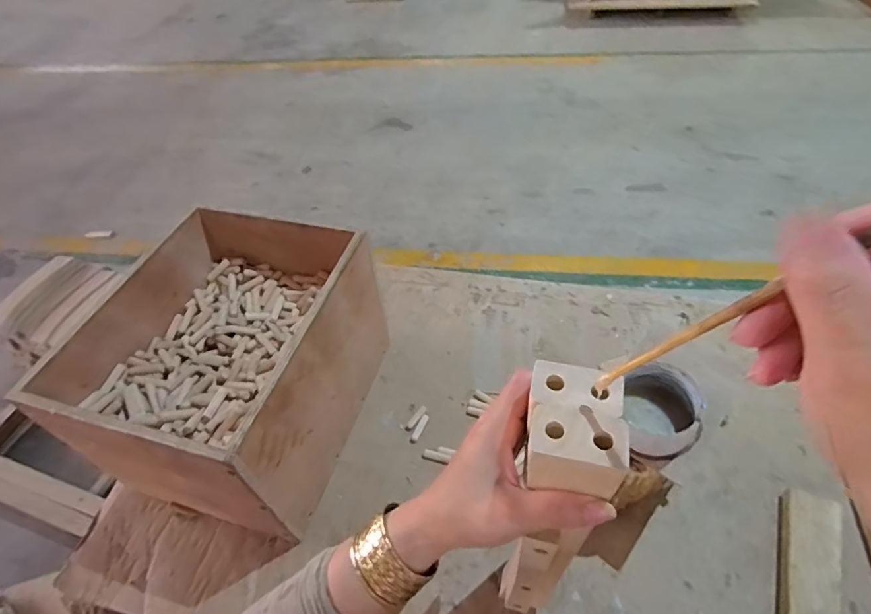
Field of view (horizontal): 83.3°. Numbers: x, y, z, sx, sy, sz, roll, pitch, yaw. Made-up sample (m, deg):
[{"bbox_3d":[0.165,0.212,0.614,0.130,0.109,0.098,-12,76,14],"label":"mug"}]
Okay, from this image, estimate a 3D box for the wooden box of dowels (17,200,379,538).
[{"bbox_3d":[-0.251,0.072,0.632,0.266,0.218,0.315,11,52,14],"label":"wooden box of dowels"}]

